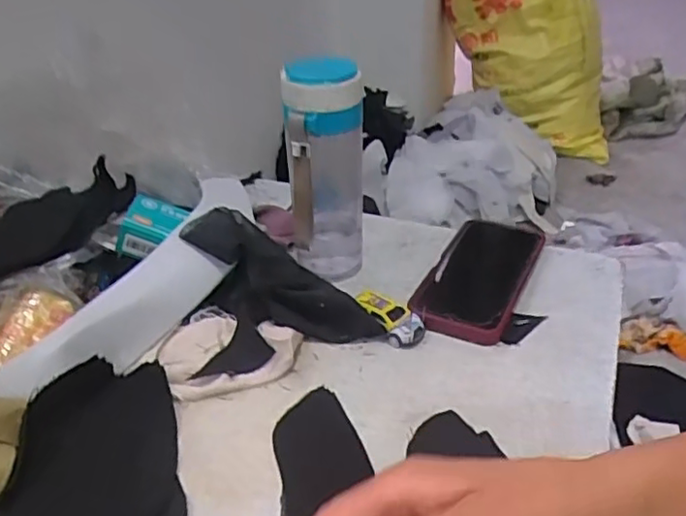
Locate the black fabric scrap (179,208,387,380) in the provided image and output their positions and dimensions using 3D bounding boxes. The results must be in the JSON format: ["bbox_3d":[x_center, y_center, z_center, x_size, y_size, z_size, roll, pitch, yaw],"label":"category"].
[{"bbox_3d":[-0.056,0.017,0.534,0.140,0.061,0.148,-9,34,-12],"label":"black fabric scrap"}]

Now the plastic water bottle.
[{"bbox_3d":[-0.015,-0.077,0.545,0.065,0.164,0.065,-2,34,-1],"label":"plastic water bottle"}]

